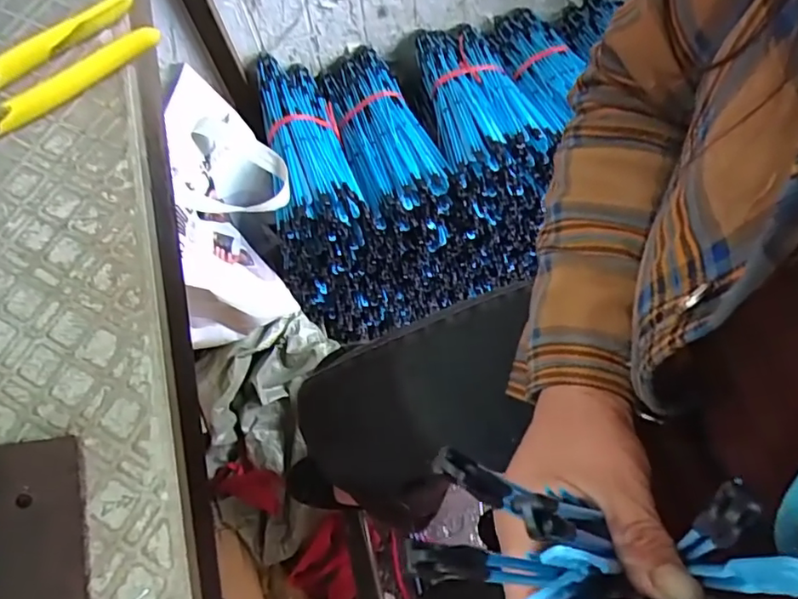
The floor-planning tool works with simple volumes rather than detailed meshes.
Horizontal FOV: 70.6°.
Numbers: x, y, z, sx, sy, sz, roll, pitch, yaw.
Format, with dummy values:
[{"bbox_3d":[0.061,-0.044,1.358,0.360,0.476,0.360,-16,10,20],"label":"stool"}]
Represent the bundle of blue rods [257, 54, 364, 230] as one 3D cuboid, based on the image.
[{"bbox_3d":[-0.137,-0.229,0.767,0.108,0.070,0.292,-17,67,-3],"label":"bundle of blue rods"}]

